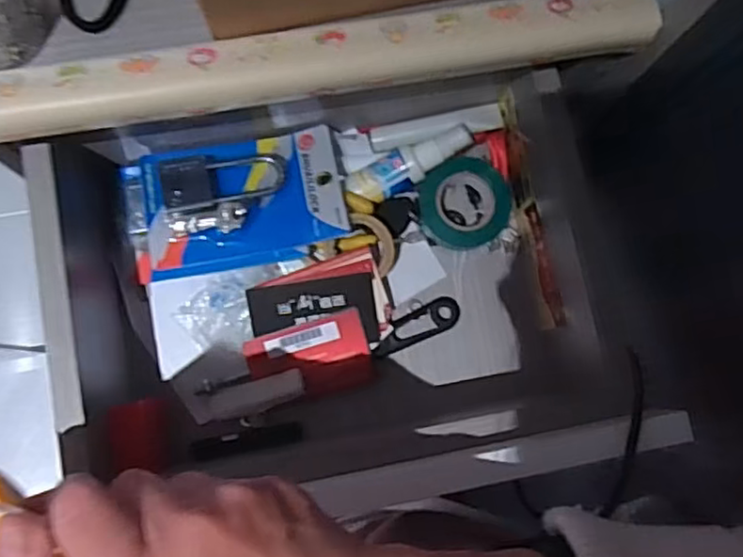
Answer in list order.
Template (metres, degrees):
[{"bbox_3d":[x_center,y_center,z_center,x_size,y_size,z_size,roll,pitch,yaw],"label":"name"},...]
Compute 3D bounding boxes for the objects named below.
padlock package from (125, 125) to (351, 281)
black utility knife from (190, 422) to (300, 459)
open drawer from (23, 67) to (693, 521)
[{"bbox_3d":[-0.096,-0.055,0.447,0.153,0.027,0.082,-12,82,-5],"label":"padlock package"},{"bbox_3d":[-0.090,0.118,0.466,0.077,0.015,0.015,-10,82,-4],"label":"black utility knife"},{"bbox_3d":[-0.028,0.001,0.428,0.325,0.119,0.287,-12,82,-5],"label":"open drawer"}]

